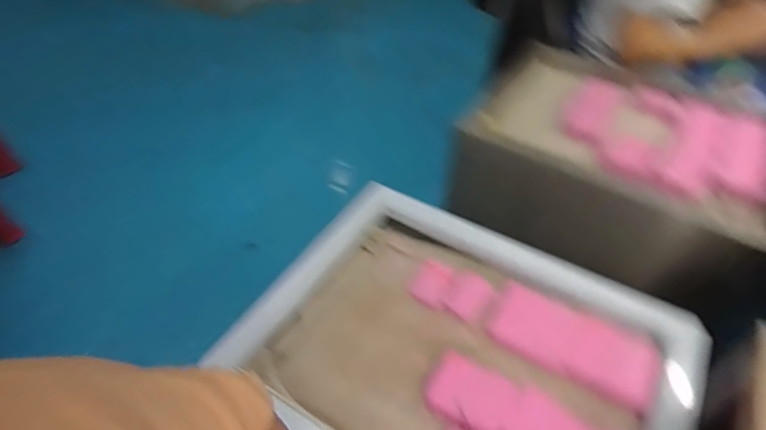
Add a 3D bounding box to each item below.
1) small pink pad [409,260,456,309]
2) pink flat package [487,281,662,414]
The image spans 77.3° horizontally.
[{"bbox_3d":[0.070,0.095,0.676,0.047,0.009,0.076,20,47,17],"label":"small pink pad"},{"bbox_3d":[0.247,0.164,0.625,0.203,0.025,0.098,26,49,22],"label":"pink flat package"}]

